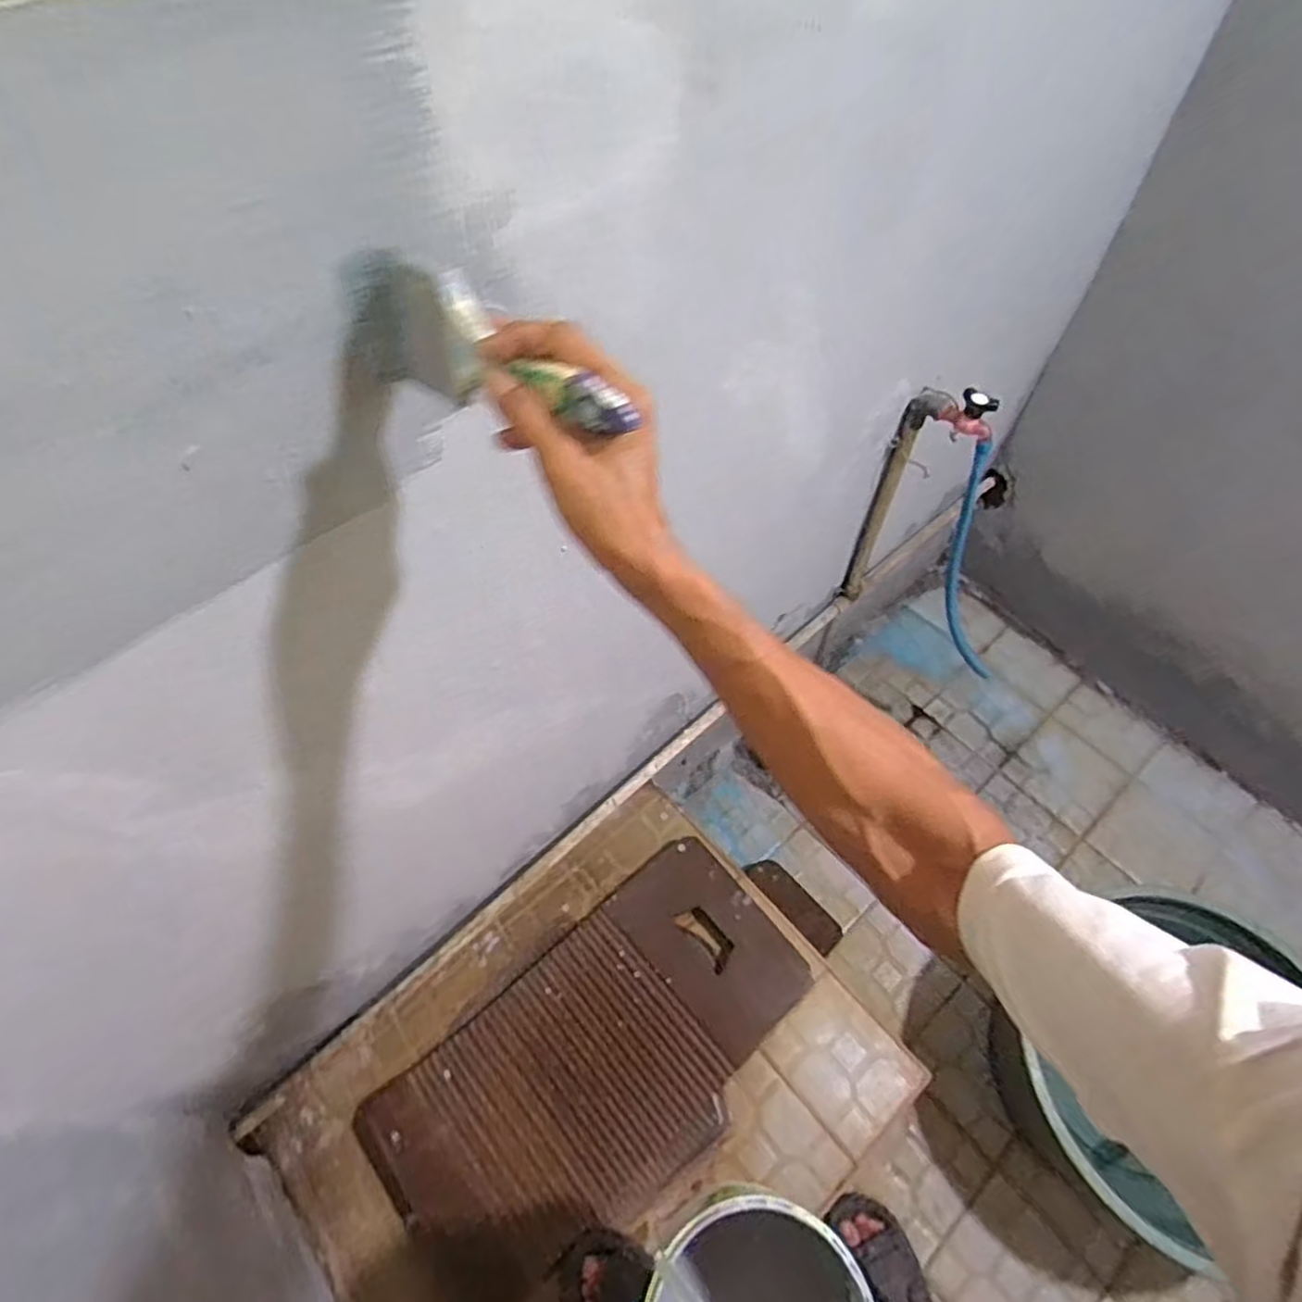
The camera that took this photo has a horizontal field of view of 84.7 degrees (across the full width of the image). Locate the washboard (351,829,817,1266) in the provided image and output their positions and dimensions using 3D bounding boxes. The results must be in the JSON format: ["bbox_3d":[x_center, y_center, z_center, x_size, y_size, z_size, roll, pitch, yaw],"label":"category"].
[{"bbox_3d":[-0.069,0.615,1.090,0.650,0.033,0.350,-37,63,-20],"label":"washboard"}]

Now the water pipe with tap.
[{"bbox_3d":[0.431,-0.232,1.207,0.134,0.498,0.062,20,60,15],"label":"water pipe with tap"}]

